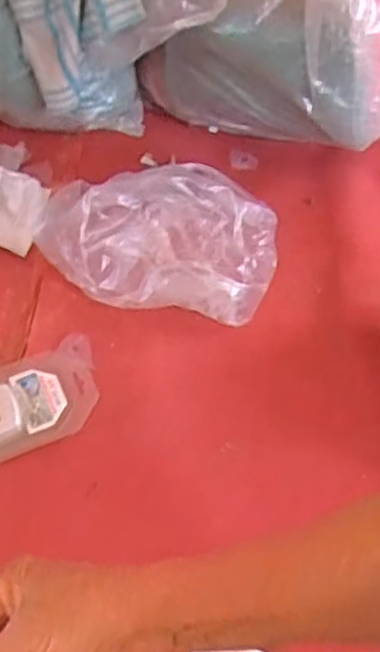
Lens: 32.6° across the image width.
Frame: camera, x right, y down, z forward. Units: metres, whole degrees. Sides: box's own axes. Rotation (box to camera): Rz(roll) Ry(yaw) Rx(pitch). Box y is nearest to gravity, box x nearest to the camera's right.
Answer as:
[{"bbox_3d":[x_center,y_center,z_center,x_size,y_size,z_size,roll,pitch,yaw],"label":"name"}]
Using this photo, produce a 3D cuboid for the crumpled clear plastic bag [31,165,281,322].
[{"bbox_3d":[-0.035,-0.115,0.761,0.273,0.095,0.187,11,54,6],"label":"crumpled clear plastic bag"}]

